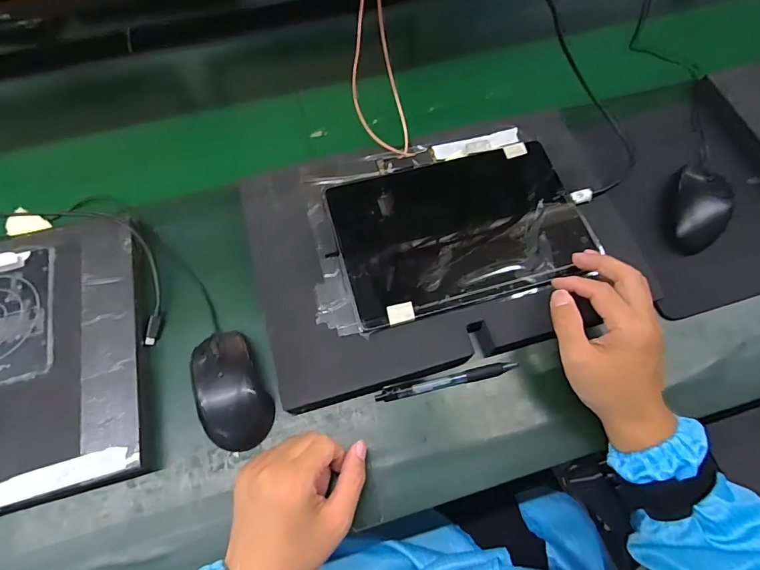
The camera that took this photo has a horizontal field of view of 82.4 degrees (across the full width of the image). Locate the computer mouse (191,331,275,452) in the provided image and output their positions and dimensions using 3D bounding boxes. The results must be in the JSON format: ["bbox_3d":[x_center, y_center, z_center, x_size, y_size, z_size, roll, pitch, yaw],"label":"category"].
[{"bbox_3d":[-0.139,0.099,0.410,0.067,0.034,0.110,-24,71,-11],"label":"computer mouse"}]

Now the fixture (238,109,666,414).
[{"bbox_3d":[0.067,-0.048,0.469,0.399,0.039,0.260,-15,65,-7],"label":"fixture"}]

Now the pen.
[{"bbox_3d":[0.065,0.094,0.422,0.136,0.013,0.013,-11,65,-5],"label":"pen"}]

